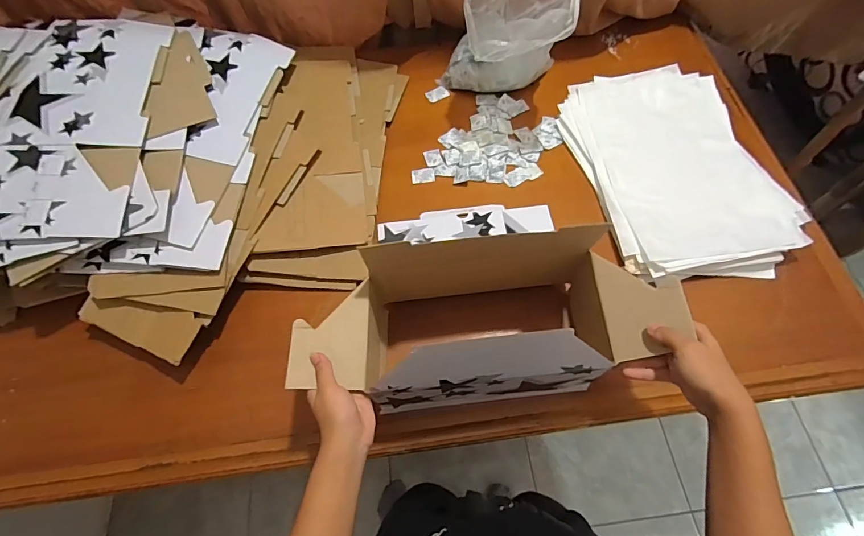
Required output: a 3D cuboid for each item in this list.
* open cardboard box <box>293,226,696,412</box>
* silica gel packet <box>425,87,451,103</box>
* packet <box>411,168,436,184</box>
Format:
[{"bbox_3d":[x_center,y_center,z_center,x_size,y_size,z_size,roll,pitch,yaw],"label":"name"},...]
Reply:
[{"bbox_3d":[0.050,0.049,0.534,0.413,0.166,0.211,-5,64,0],"label":"open cardboard box"},{"bbox_3d":[0.010,-0.336,0.819,0.043,0.007,0.031,-23,65,-9],"label":"silica gel packet"},{"bbox_3d":[-0.015,-0.160,0.734,0.040,0.005,0.028,-9,64,-2],"label":"packet"}]

